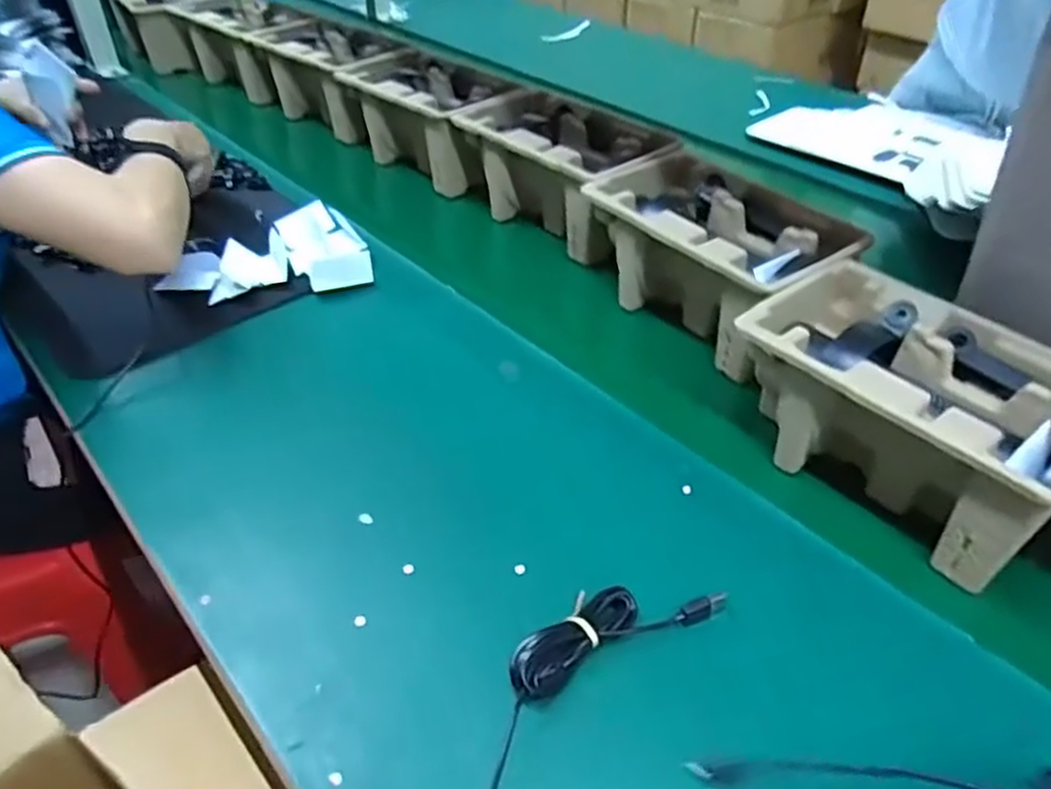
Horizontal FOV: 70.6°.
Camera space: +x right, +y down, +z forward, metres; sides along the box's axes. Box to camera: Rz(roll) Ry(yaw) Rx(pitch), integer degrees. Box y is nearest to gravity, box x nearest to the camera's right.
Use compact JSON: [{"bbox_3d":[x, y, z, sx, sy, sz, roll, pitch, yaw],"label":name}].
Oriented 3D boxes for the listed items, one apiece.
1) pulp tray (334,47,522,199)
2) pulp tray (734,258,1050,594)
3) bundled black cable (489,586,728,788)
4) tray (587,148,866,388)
[{"bbox_3d":[-0.124,-0.352,0.952,0.137,0.106,0.248,-28,48,-34],"label":"pulp tray"},{"bbox_3d":[0.270,0.015,0.524,0.147,0.104,0.222,-25,46,-31],"label":"pulp tray"},{"bbox_3d":[0.021,0.165,0.410,0.075,0.019,0.218,31,46,31],"label":"bundled black cable"},{"bbox_3d":[0.164,-0.128,0.687,0.148,0.107,0.245,-23,45,-29],"label":"tray"}]

